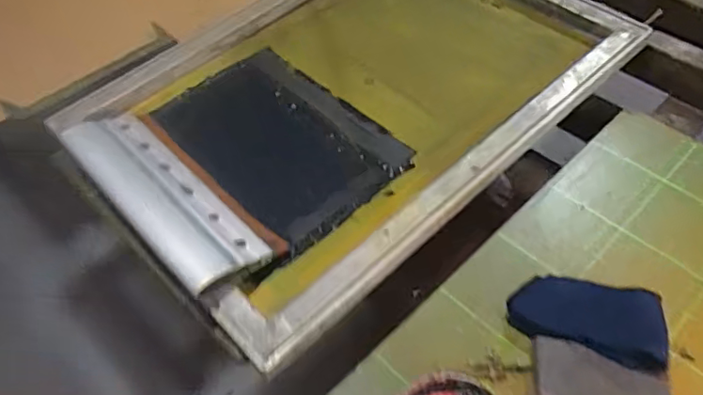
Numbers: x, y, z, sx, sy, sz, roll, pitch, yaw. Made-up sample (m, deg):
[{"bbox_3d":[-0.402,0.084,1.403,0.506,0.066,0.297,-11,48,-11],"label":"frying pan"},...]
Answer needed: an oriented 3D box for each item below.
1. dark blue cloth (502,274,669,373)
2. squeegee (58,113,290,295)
[{"bbox_3d":[0.234,0.116,0.577,0.143,0.028,0.078,17,54,15],"label":"dark blue cloth"},{"bbox_3d":[-0.211,-0.006,0.671,0.107,0.052,0.295,-37,59,-25],"label":"squeegee"}]

